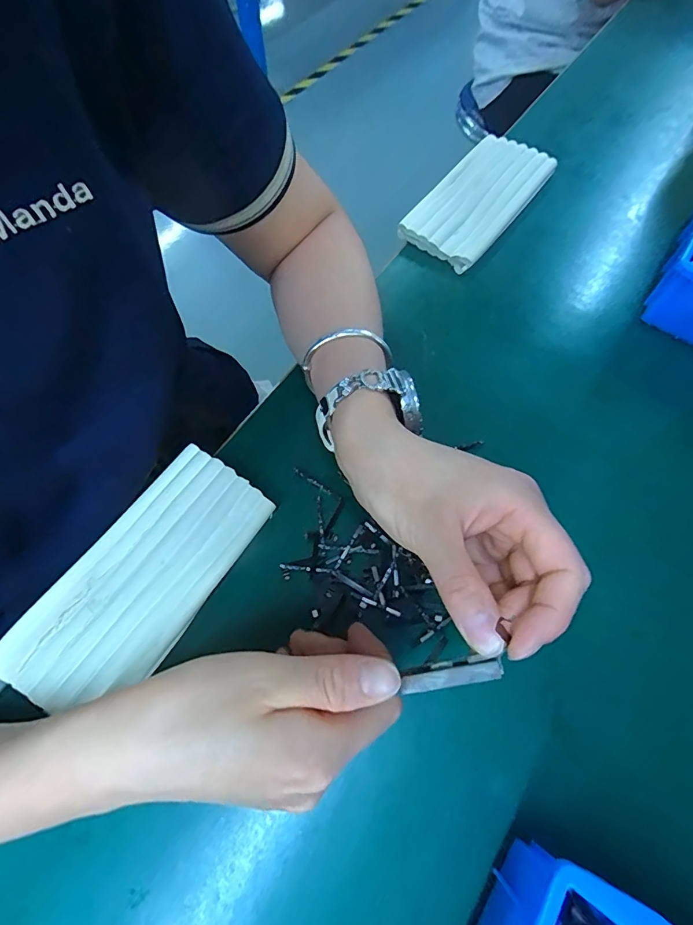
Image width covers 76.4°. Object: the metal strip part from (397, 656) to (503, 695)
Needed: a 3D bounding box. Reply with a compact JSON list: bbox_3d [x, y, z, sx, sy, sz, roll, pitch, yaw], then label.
[{"bbox_3d":[0.042,0.086,0.179,0.041,0.005,0.009,-18,64,15],"label":"metal strip part"}]

